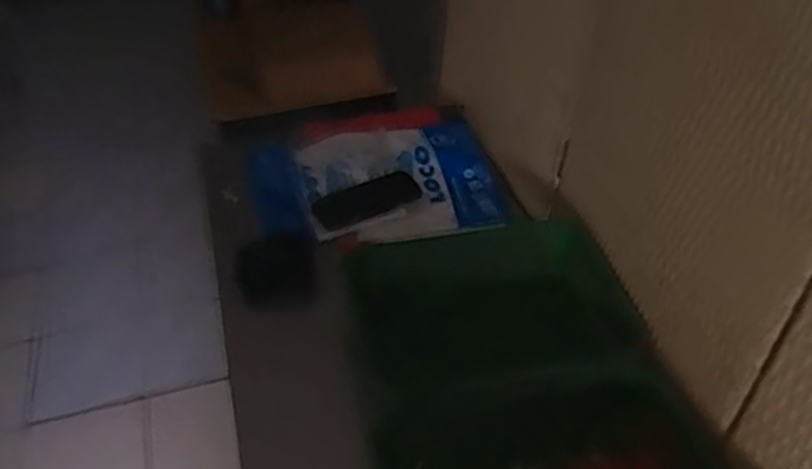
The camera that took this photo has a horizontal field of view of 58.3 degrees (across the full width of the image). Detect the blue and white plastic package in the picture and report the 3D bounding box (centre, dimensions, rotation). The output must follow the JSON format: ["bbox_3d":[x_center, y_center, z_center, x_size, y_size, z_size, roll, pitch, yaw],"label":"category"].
[{"bbox_3d":[-0.057,-0.100,1.234,0.384,0.055,0.348,-12,43,-11],"label":"blue and white plastic package"}]

